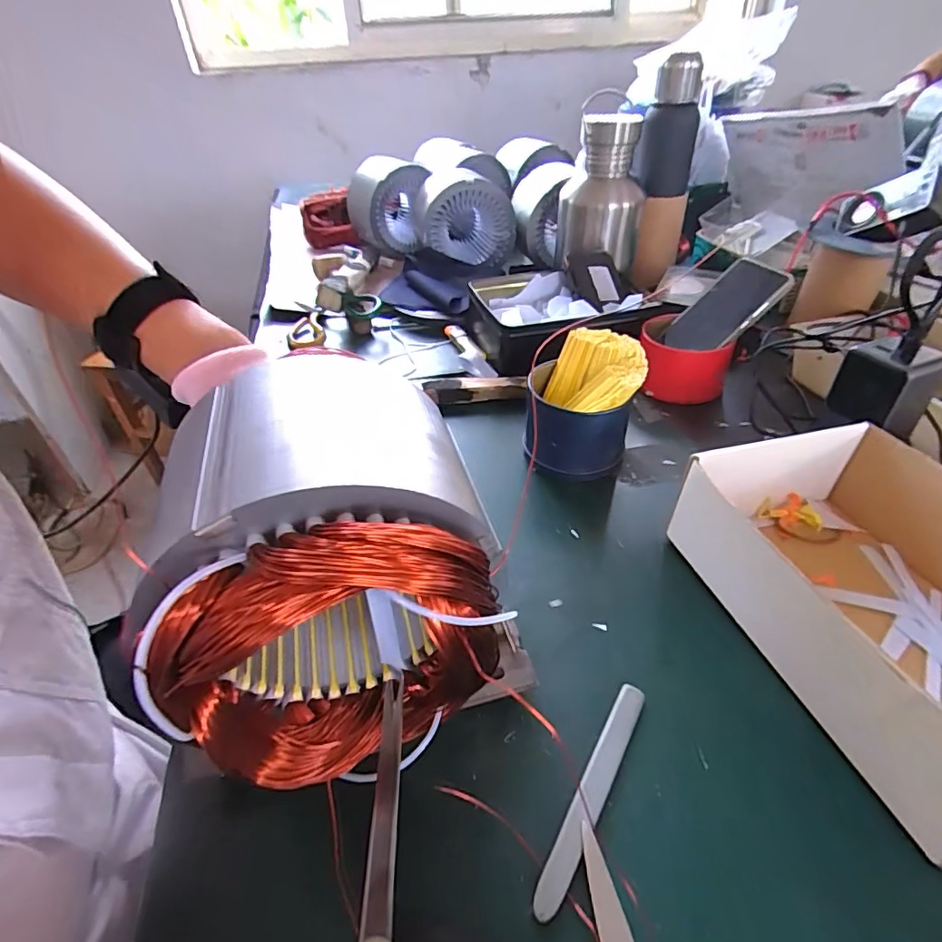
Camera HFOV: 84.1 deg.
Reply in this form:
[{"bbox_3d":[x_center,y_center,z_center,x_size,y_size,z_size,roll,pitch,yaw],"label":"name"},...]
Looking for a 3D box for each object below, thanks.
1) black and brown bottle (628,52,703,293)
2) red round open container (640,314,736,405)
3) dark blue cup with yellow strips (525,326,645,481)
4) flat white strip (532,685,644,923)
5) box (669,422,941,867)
[{"bbox_3d":[0.284,-0.423,0.779,0.073,0.309,0.073,17,44,22],"label":"black and brown bottle"},{"bbox_3d":[0.242,-0.134,0.612,0.091,0.068,0.091,-2,40,2],"label":"red round open container"},{"bbox_3d":[0.104,-0.064,0.496,0.098,0.096,0.104,-2,40,2],"label":"dark blue cup with yellow strips"},{"bbox_3d":[0.068,0.173,0.287,0.014,0.004,0.129,28,46,20],"label":"flat white strip"},{"bbox_3d":[0.279,0.075,0.338,0.196,0.075,0.240,-11,40,-13],"label":"box"}]

